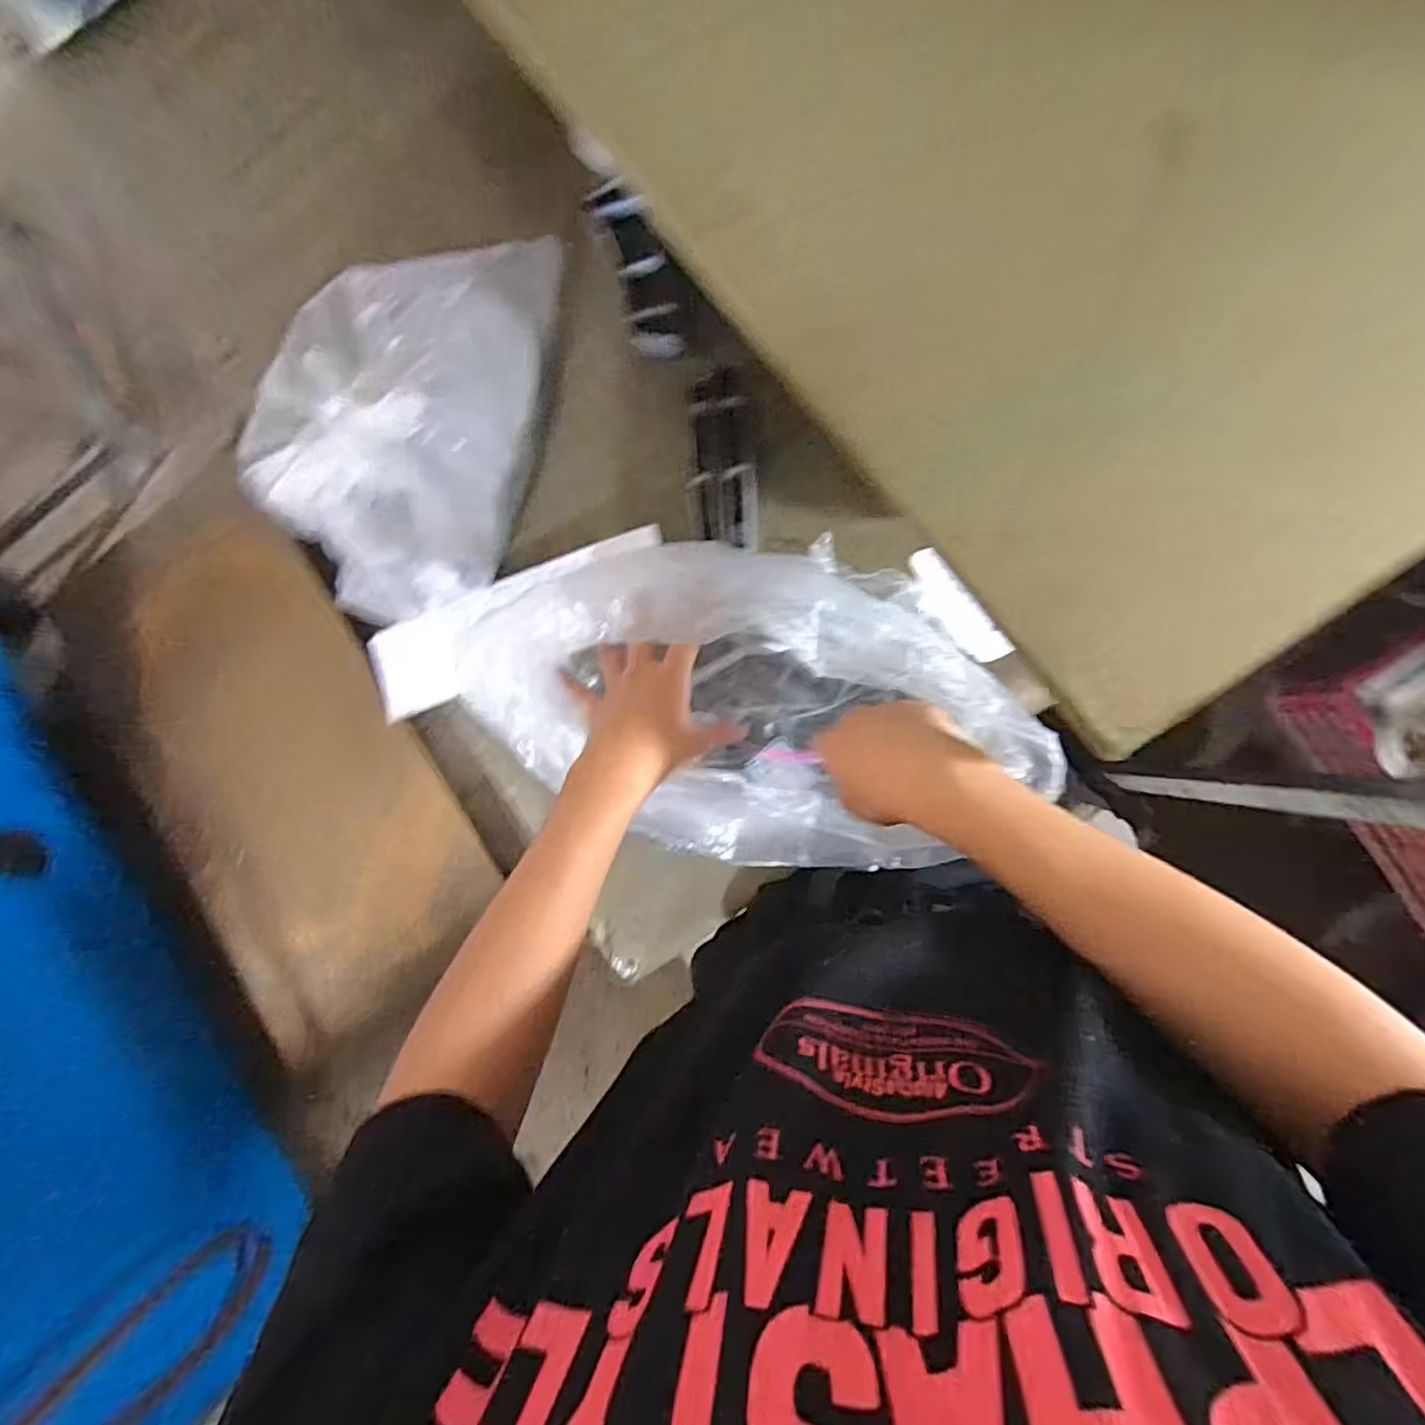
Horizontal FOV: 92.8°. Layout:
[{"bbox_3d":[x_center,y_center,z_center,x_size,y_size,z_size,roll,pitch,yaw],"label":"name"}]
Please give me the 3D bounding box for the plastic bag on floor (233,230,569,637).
[{"bbox_3d":[-0.295,-0.283,0.637,0.256,0.116,0.374,14,90,10],"label":"plastic bag on floor"}]

